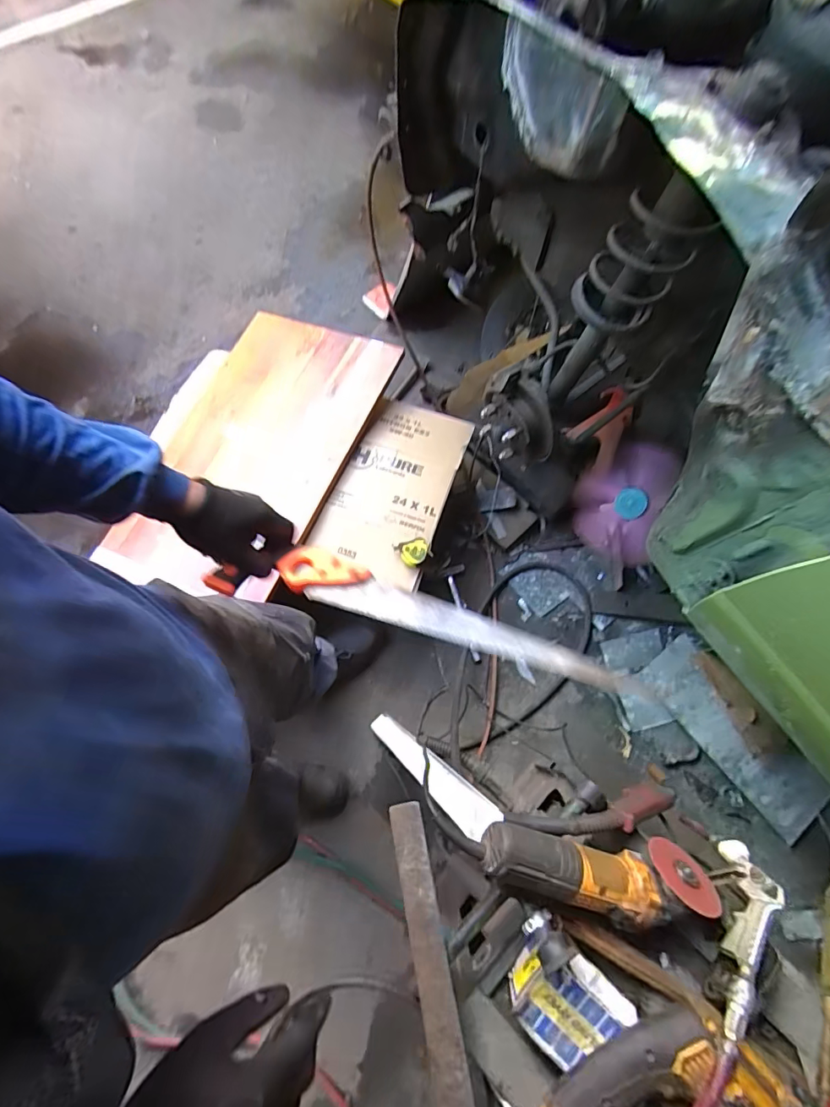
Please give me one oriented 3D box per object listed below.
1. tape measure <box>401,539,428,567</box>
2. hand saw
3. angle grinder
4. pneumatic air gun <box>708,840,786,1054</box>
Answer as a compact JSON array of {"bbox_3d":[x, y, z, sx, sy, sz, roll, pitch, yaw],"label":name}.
[{"bbox_3d":[0.001,0.000,1.170,0.067,0.035,0.060,-22,70,-7],"label":"tape measure"},{"bbox_3d":[-0.002,0.074,0.548,0.481,0.040,0.081,16,70,13],"label":"hand saw"},{"bbox_3d":[0.204,0.358,0.540,0.274,0.067,0.085,17,69,-12],"label":"angle grinder"},{"bbox_3d":[0.367,0.428,0.544,0.039,0.070,0.225,36,46,14],"label":"pneumatic air gun"}]

